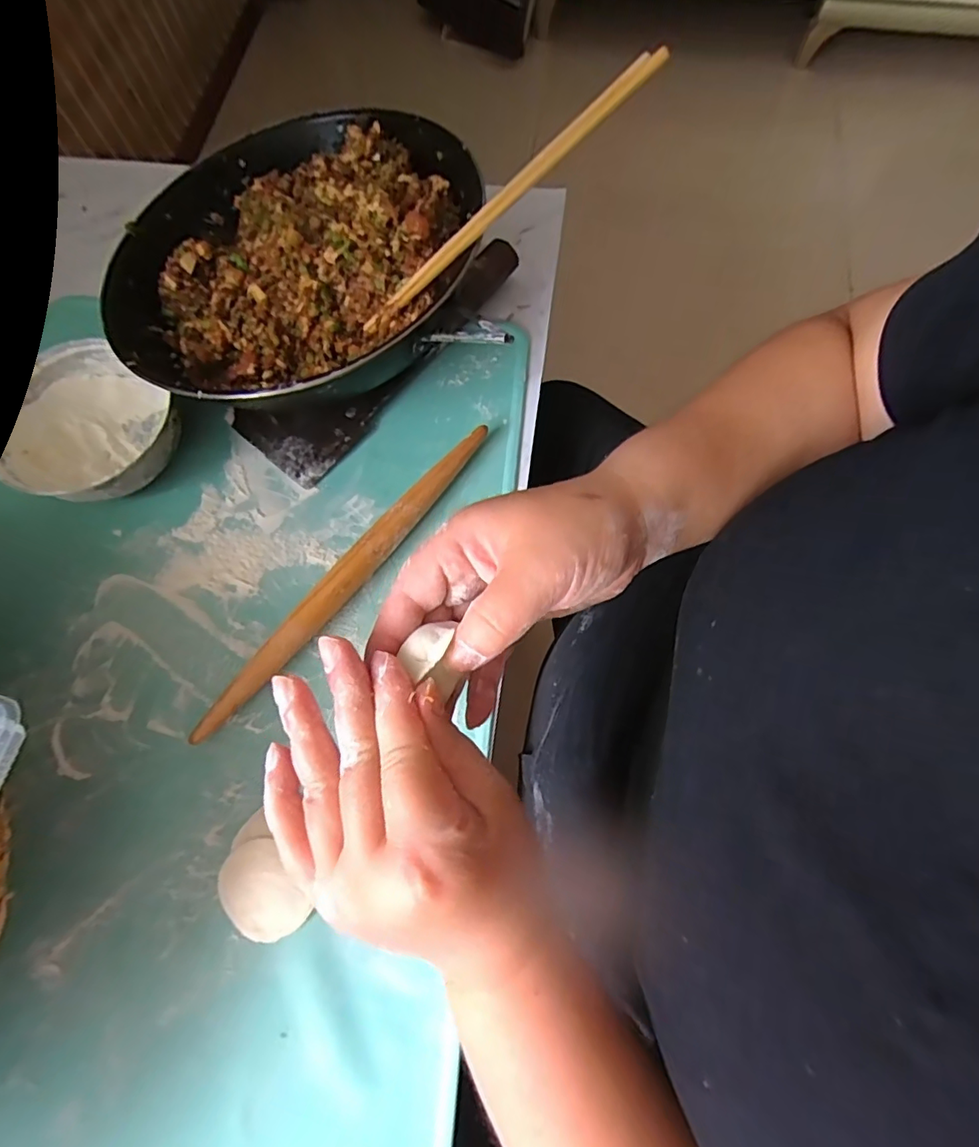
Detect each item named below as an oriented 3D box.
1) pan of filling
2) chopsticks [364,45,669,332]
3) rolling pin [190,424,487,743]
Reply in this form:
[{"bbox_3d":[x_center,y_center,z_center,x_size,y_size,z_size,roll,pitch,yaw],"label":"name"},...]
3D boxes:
[{"bbox_3d":[-0.162,-0.256,0.452,0.291,0.117,0.310,0,72,1],"label":"pan of filling"},{"bbox_3d":[0.003,-0.255,0.362,0.248,0.012,0.018,-30,71,24],"label":"chopsticks"},{"bbox_3d":[-0.106,-0.001,0.412,0.021,0.029,0.316,38,77,13],"label":"rolling pin"}]

